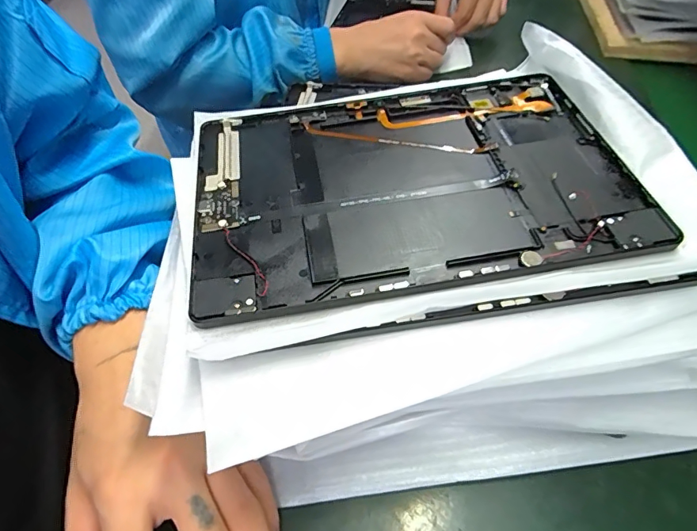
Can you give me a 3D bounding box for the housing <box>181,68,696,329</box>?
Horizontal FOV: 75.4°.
[{"bbox_3d":[0.031,-0.051,0.251,0.231,0.012,0.157,-10,51,-7],"label":"housing"}]

